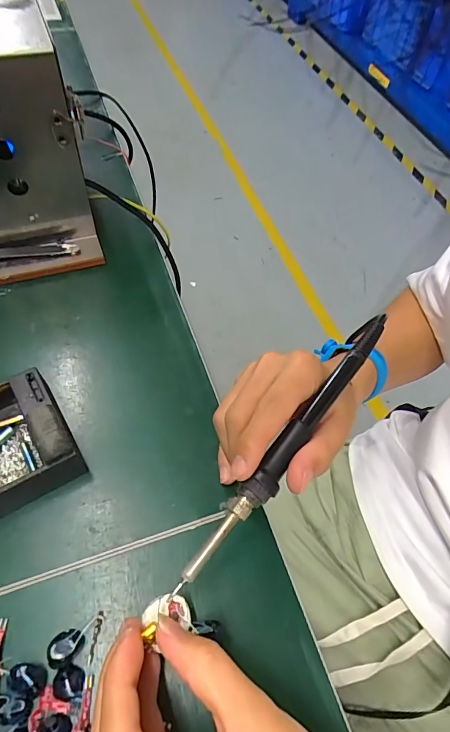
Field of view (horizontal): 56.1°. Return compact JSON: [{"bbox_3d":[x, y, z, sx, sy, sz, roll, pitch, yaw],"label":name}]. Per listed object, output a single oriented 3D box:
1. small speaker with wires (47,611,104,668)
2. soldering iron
[{"bbox_3d":[-0.081,0.155,0.234,0.032,0.010,0.020,-23,62,-18],"label":"small speaker with wires"},{"bbox_3d":[0.033,0.055,0.249,0.016,0.014,0.181,35,72,18],"label":"soldering iron"}]

